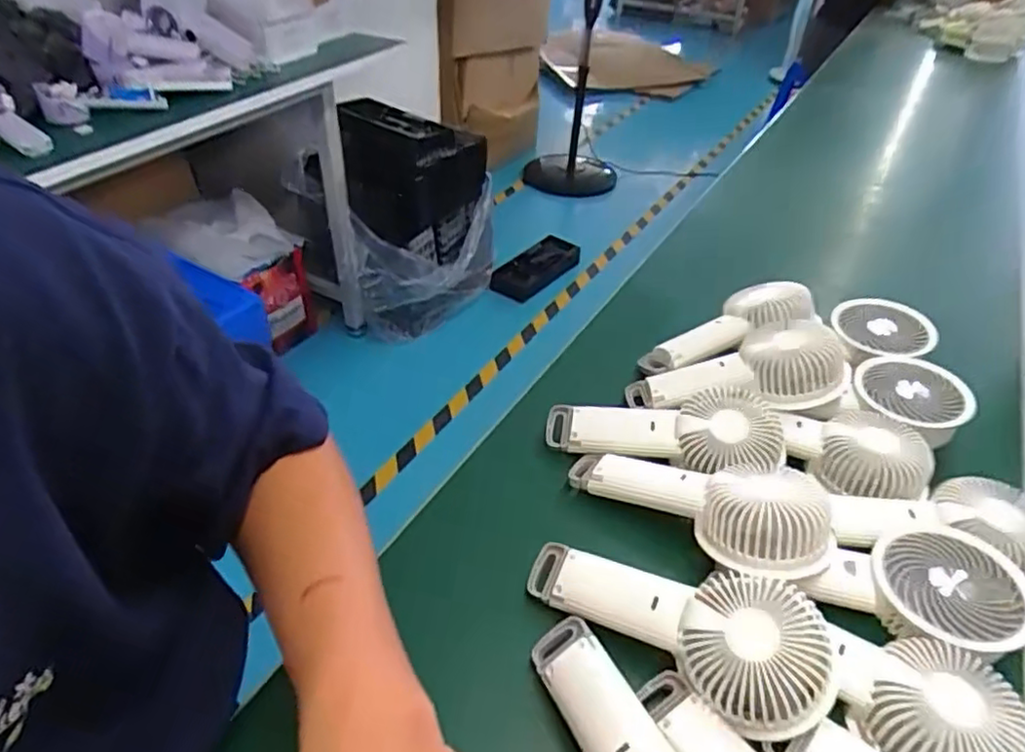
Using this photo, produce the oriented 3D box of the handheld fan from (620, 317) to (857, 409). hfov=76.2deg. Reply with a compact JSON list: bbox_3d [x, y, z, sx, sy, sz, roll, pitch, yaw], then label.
[{"bbox_3d":[0.188,-0.003,0.556,0.178,0.048,0.085,-10,38,11],"label":"handheld fan"}]

